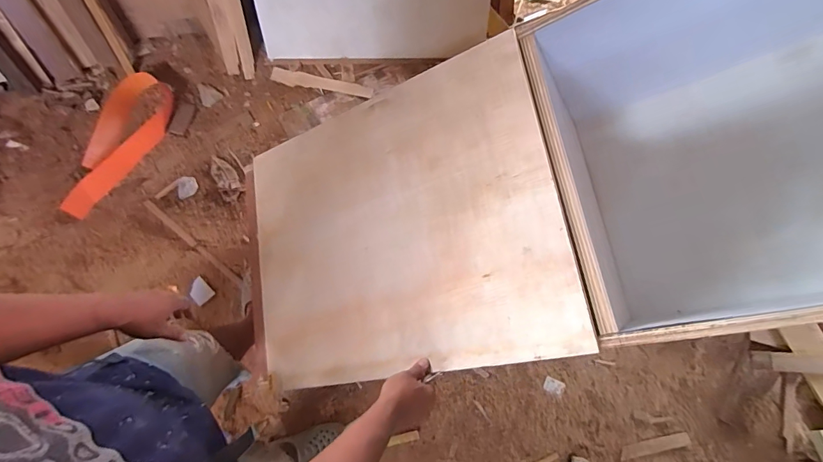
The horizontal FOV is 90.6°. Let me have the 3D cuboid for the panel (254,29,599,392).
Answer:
[{"bbox_3d":[-0.064,-0.002,0.843,0.699,0.021,0.572,-17,73,28],"label":"panel"}]

